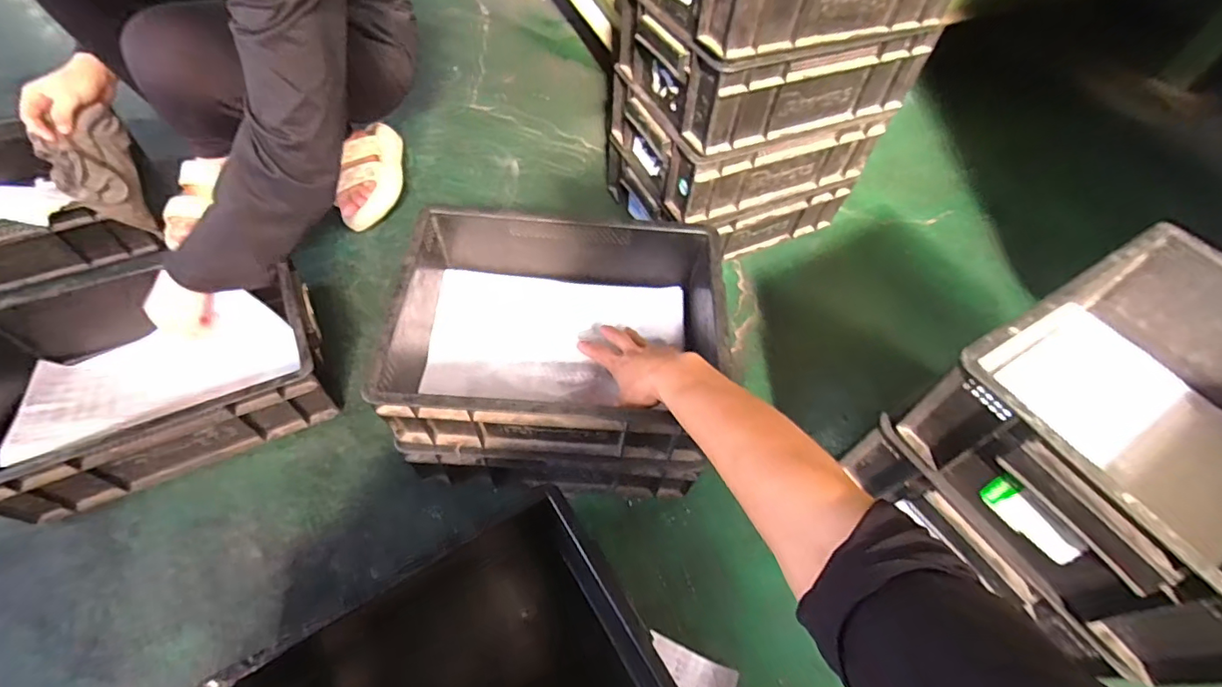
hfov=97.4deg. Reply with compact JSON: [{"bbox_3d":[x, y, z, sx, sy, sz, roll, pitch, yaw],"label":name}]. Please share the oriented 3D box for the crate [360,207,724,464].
[{"bbox_3d":[-0.053,-0.004,0.602,0.330,0.136,0.247,5,57,-1],"label":"crate"}]

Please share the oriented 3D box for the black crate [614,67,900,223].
[{"bbox_3d":[0.201,-0.324,0.813,0.336,0.129,0.235,-17,61,-15],"label":"black crate"}]

